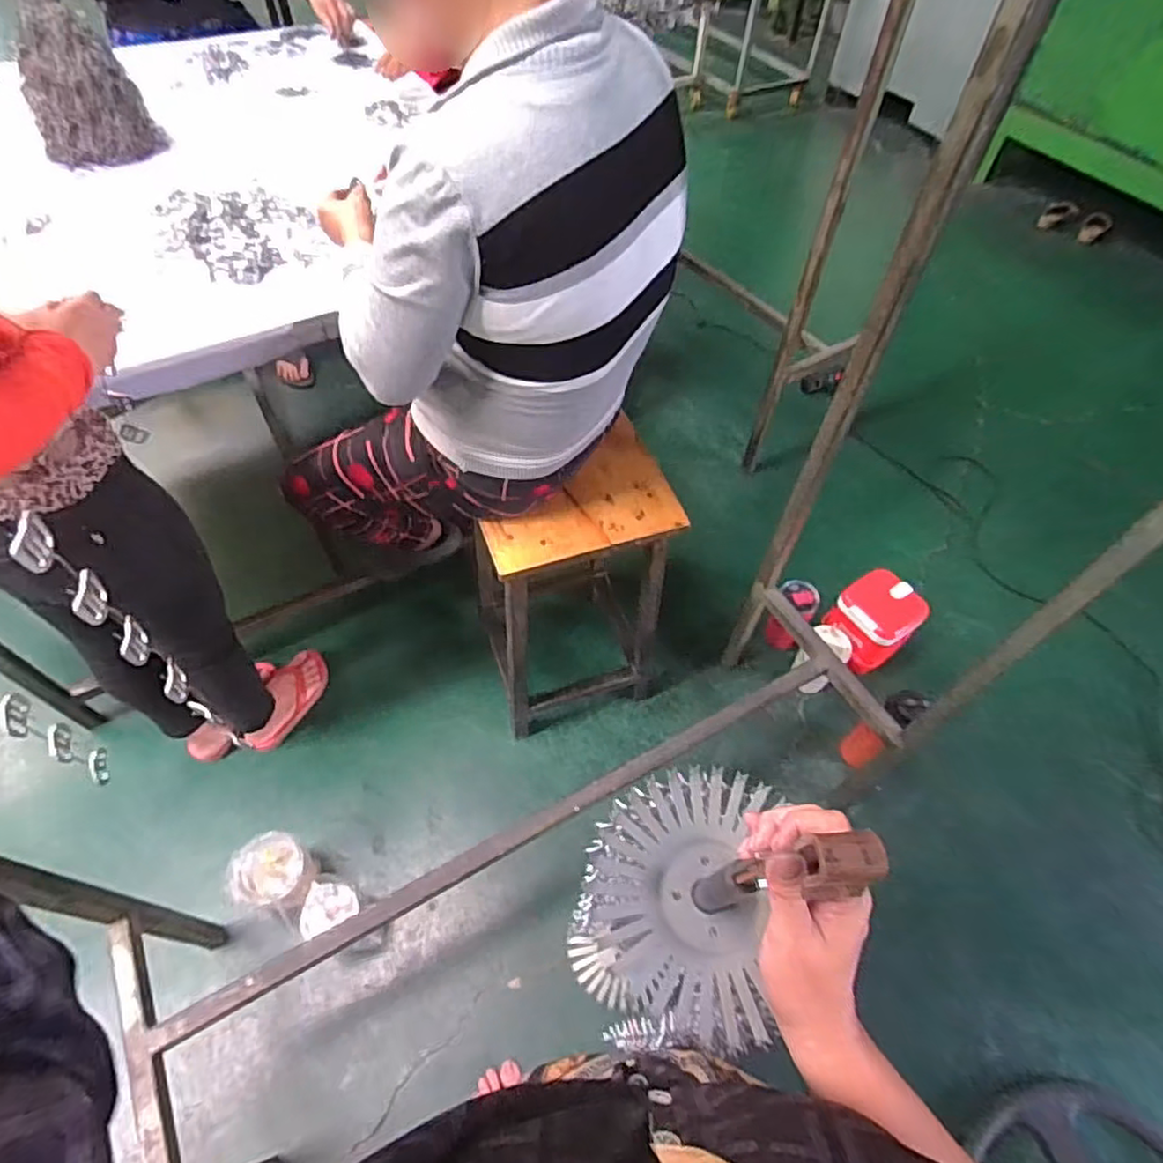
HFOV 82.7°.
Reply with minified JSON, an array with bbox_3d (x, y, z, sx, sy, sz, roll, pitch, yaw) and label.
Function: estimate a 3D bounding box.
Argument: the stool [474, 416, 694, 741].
[{"bbox_3d":[-0.030,0.014,1.263,0.308,0.590,0.285,-18,58,-15],"label":"stool"}]

